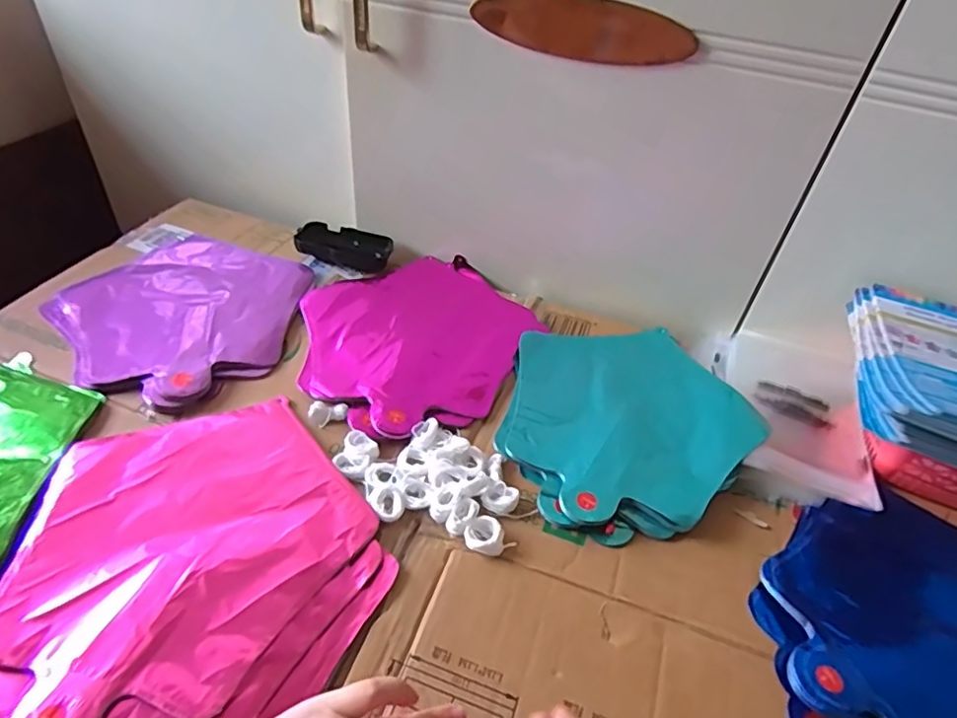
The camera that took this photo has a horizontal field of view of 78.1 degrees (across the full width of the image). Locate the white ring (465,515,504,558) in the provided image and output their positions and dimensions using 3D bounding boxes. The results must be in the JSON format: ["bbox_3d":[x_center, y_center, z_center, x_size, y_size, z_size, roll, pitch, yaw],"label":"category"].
[{"bbox_3d":[0.005,0.131,0.436,0.028,0.011,0.026,4,43,-4],"label":"white ring"}]

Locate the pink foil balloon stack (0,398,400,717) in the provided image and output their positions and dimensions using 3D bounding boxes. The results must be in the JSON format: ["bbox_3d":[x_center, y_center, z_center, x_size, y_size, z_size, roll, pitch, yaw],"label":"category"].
[{"bbox_3d":[-0.202,0.132,0.402,0.235,0.013,0.244,-22,51,-28],"label":"pink foil balloon stack"}]

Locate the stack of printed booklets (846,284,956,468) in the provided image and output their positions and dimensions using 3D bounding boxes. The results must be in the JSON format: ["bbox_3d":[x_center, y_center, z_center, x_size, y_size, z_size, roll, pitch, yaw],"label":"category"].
[{"bbox_3d":[0.381,0.009,0.481,0.133,0.043,0.190,18,44,11],"label":"stack of printed booklets"}]

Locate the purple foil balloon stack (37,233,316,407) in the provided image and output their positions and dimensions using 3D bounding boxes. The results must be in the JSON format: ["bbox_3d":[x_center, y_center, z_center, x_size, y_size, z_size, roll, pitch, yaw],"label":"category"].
[{"bbox_3d":[-0.293,-0.053,0.582,0.230,0.013,0.227,16,44,9],"label":"purple foil balloon stack"}]

